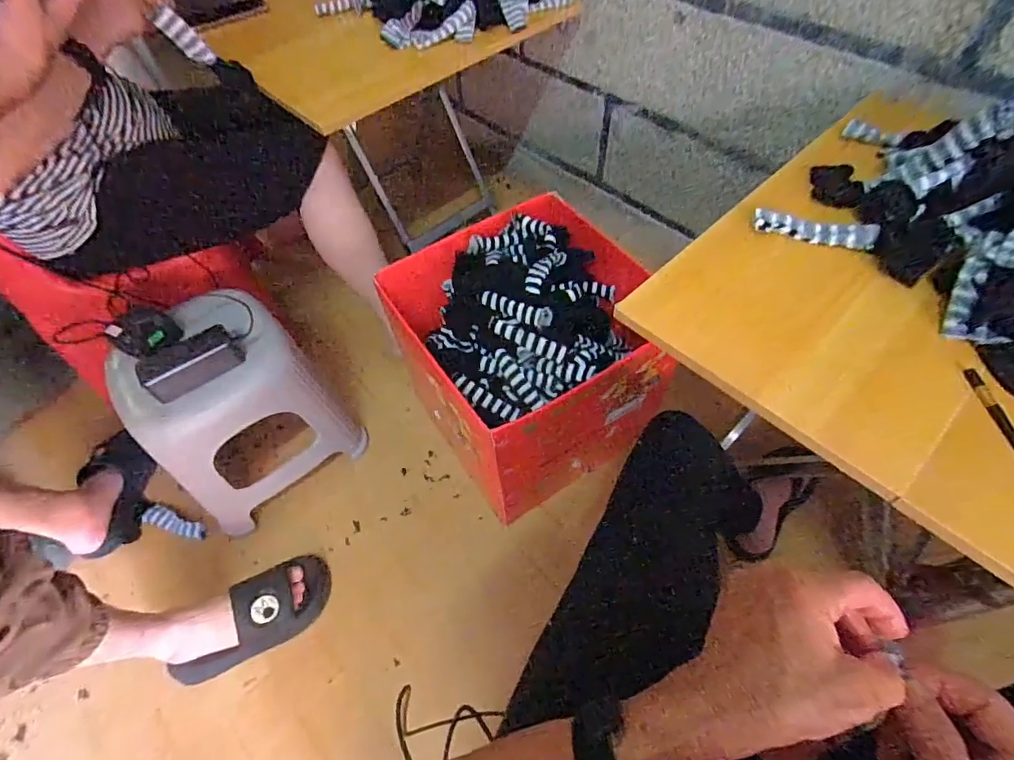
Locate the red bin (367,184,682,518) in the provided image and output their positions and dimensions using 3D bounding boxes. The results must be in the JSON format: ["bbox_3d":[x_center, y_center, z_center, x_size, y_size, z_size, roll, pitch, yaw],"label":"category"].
[{"bbox_3d":[0.045,-0.050,0.850,0.358,0.306,0.386,-29,58,-15],"label":"red bin"}]

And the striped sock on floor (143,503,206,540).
[{"bbox_3d":[-0.617,0.262,0.921,0.158,0.016,0.038,18,58,15],"label":"striped sock on floor"}]

